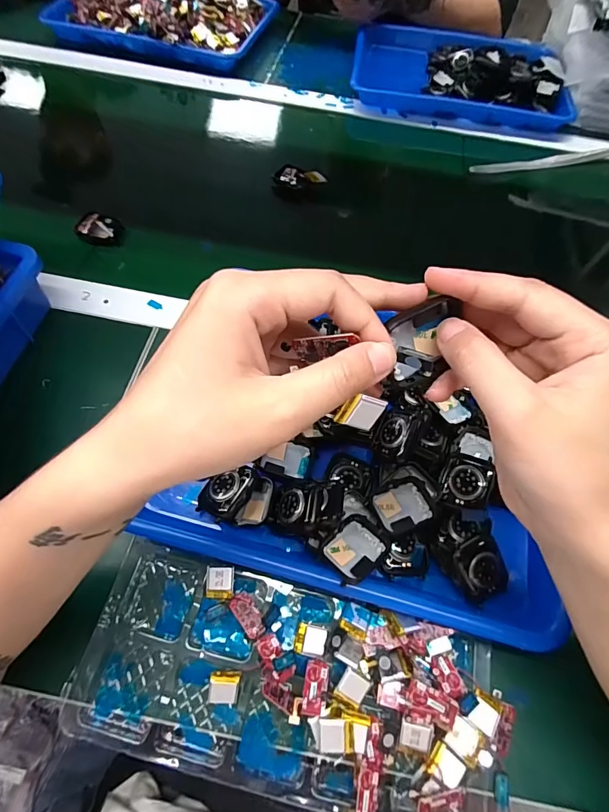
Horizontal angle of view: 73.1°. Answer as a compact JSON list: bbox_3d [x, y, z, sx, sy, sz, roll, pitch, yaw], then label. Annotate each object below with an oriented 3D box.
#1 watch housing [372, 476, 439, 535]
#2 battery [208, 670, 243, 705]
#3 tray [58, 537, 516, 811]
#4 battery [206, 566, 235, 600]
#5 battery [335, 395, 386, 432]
[{"bbox_3d":[0.071,0.071,0.296,0.042,0.012,0.036,-24,66,-16],"label":"watch housing"},{"bbox_3d":[-0.051,0.180,0.262,0.019,0.006,0.019,7,62,0],"label":"battery"},{"bbox_3d":[-0.009,0.179,0.266,0.264,0.030,0.112,15,62,4],"label":"tray"},{"bbox_3d":[-0.059,0.124,0.288,0.019,0.007,0.021,3,62,-2],"label":"battery"},{"bbox_3d":[0.027,0.003,0.195,0.020,0.017,0.004,18,22,-25],"label":"battery"}]

